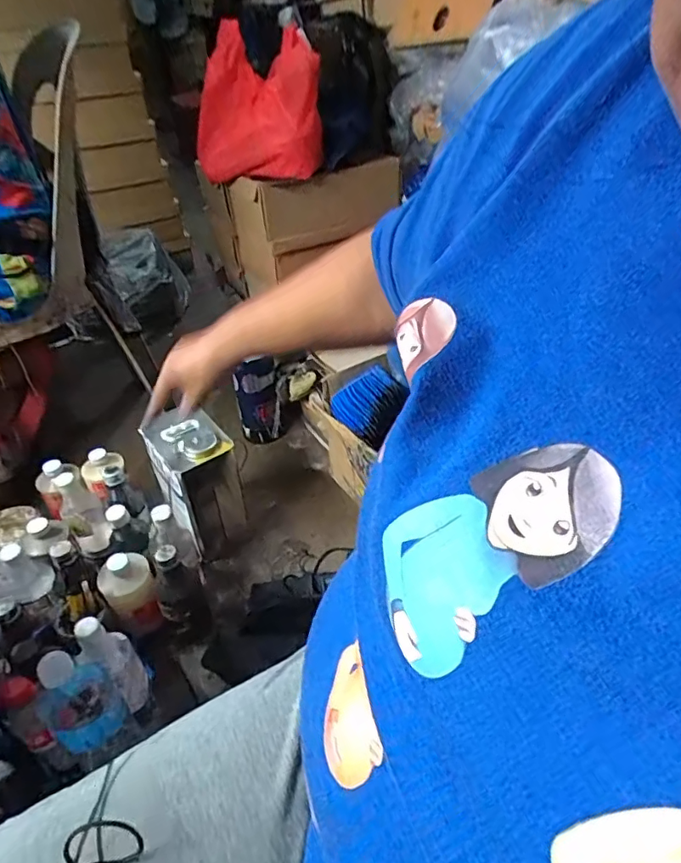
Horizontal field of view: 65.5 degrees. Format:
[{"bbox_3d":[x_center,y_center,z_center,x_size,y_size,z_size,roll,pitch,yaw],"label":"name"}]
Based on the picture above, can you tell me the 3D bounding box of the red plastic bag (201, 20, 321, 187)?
[{"bbox_3d":[-0.151,-0.602,0.983,0.188,0.226,0.194,-22,44,-22],"label":"red plastic bag"}]

